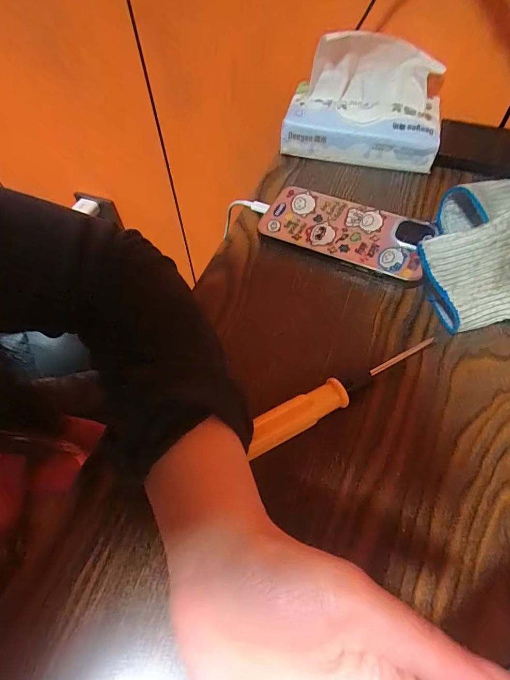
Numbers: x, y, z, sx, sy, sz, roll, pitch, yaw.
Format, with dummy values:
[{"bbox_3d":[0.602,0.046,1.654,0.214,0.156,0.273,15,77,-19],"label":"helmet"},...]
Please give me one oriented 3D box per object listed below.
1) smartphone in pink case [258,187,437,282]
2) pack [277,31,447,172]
[{"bbox_3d":[0.075,-0.092,0.320,0.135,0.015,0.062,18,59,13],"label":"smartphone in pink case"},{"bbox_3d":[0.101,-0.227,0.345,0.144,0.102,0.080,2,57,3],"label":"pack"}]

